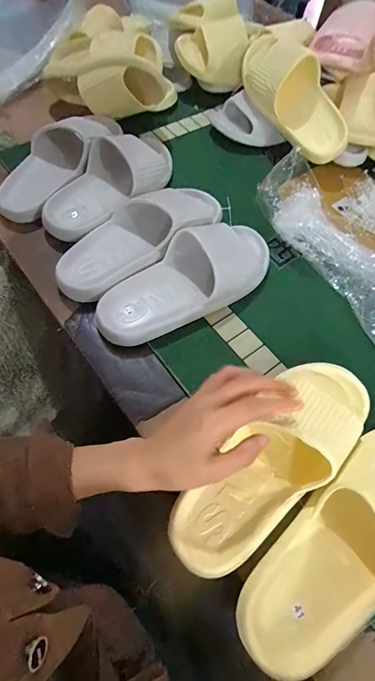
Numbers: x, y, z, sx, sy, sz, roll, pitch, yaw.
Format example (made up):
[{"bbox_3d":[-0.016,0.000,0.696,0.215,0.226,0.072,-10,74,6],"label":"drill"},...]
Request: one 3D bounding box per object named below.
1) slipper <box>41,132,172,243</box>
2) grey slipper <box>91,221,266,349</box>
[{"bbox_3d":[-0.108,-0.256,0.535,0.113,0.062,0.274,33,63,13],"label":"slipper"},{"bbox_3d":[0.005,-0.083,0.469,0.263,0.057,0.104,-31,67,-20],"label":"grey slipper"}]

